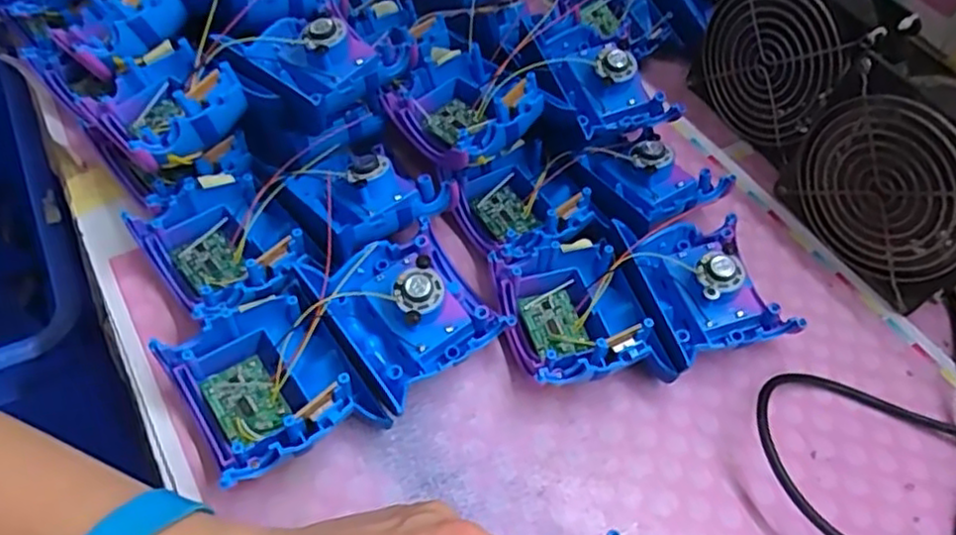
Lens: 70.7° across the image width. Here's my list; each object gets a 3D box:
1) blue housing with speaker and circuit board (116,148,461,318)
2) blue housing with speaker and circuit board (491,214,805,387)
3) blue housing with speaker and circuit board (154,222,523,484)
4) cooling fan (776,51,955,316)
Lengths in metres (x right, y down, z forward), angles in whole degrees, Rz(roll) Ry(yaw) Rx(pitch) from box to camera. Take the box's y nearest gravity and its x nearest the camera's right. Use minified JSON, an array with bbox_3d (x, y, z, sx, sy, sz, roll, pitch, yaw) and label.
[{"bbox_3d":[-0.104,-0.029,0.389,0.161,0.044,0.093,-26,59,-23],"label":"blue housing with speaker and circuit board"},{"bbox_3d":[0.091,0.021,0.384,0.155,0.040,0.093,-11,54,-14],"label":"blue housing with speaker and circuit board"},{"bbox_3d":[-0.068,0.040,0.347,0.156,0.040,0.088,-29,60,-25],"label":"blue housing with speaker and circuit board"},{"bbox_3d":[0.256,-0.051,0.407,0.046,0.118,0.123,-23,58,-22],"label":"cooling fan"}]

